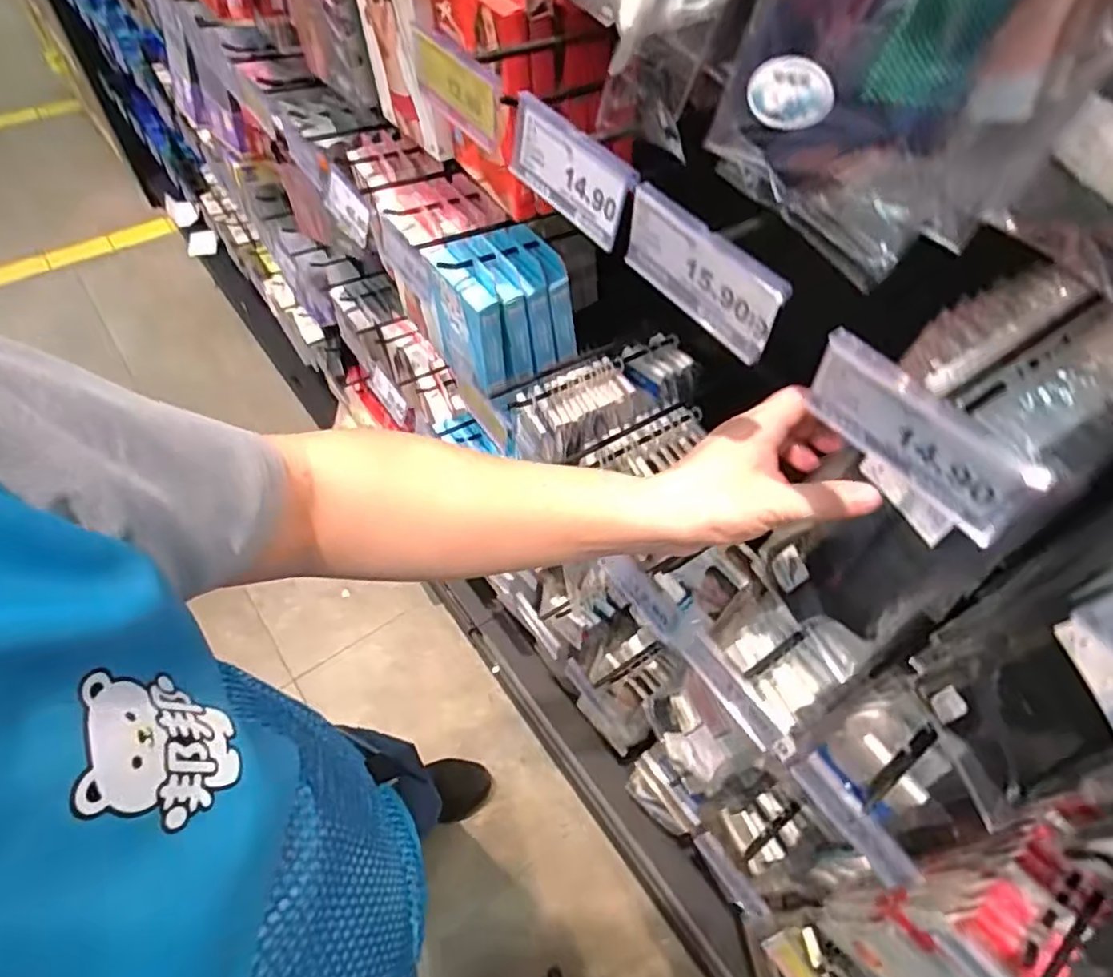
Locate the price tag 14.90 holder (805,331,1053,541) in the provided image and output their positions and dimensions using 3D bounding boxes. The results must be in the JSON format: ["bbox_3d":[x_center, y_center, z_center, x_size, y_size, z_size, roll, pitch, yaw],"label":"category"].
[{"bbox_3d":[0.154,-0.022,0.280,0.009,0.049,0.100,-29,62,-22],"label":"price tag 14.90 holder"}]

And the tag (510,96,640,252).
[{"bbox_3d":[0.005,-0.183,0.370,0.007,0.047,0.099,-24,61,-33],"label":"tag"}]

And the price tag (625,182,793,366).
[{"bbox_3d":[0.073,-0.111,0.330,0.007,0.047,0.100,-31,63,-23],"label":"price tag"}]

